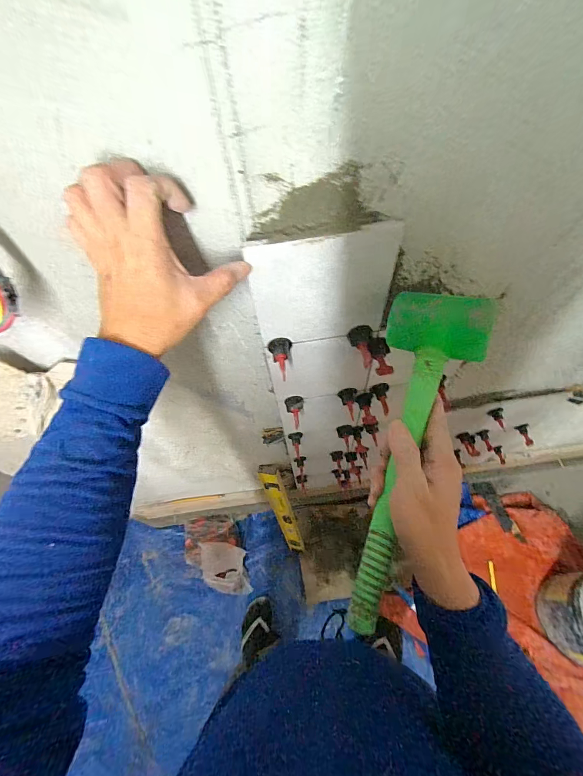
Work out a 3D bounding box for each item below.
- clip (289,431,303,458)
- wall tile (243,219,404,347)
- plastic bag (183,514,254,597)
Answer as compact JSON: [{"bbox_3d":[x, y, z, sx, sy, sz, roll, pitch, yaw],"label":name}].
[{"bbox_3d":[0.011,0.113,0.675,0.028,0.021,0.047,-5,93,2],"label":"clip"},{"bbox_3d":[0.034,-0.101,0.359,0.146,0.141,0.009,-9,59,-1],"label":"wall tile"},{"bbox_3d":[-0.293,0.652,1.298,0.244,0.124,0.271,-6,59,1],"label":"plastic bag"}]

